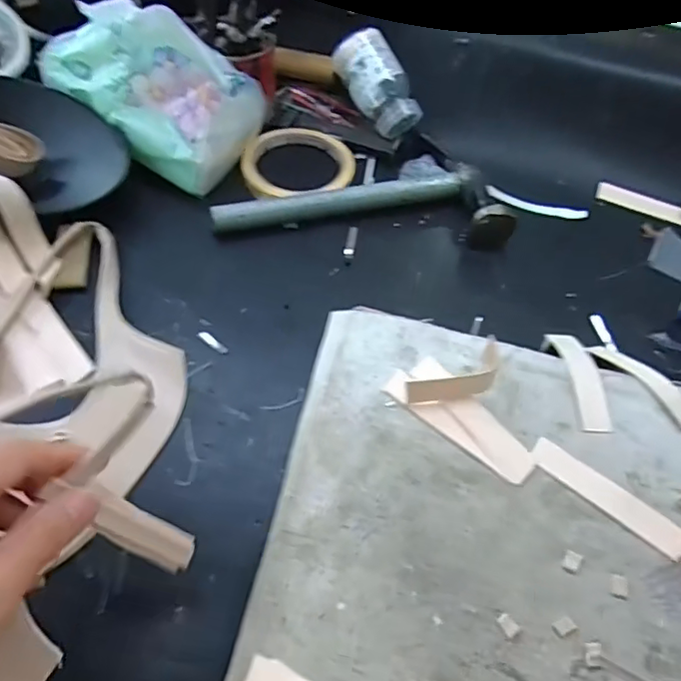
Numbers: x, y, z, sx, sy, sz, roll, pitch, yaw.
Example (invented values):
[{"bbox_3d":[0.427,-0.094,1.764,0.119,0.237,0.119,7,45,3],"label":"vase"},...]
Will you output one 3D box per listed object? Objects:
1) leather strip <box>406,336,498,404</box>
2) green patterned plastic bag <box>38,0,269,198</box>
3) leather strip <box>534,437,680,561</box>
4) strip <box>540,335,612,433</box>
[{"bbox_3d":[0.076,0.020,0.350,0.078,0.013,0.027,-29,62,-23],"label":"leather strip"},{"bbox_3d":[-0.145,-0.207,0.461,0.144,0.102,0.105,31,57,16],"label":"green patterned plastic bag"},{"bbox_3d":[0.148,0.085,0.321,0.086,0.004,0.019,35,59,19],"label":"leather strip"},{"bbox_3d":[0.155,0.026,0.375,0.022,0.017,0.084,2,42,-2],"label":"strip"}]

